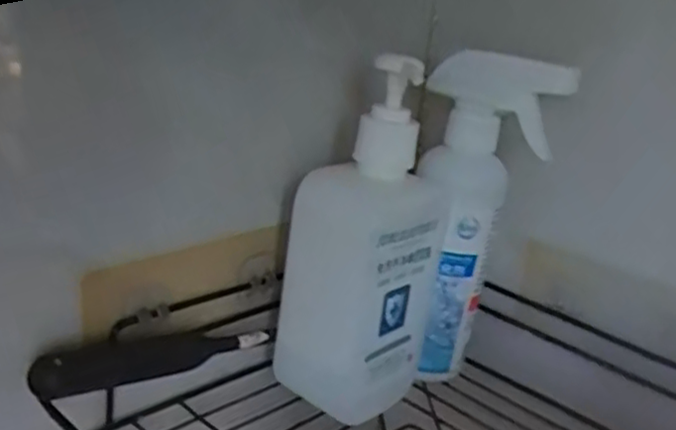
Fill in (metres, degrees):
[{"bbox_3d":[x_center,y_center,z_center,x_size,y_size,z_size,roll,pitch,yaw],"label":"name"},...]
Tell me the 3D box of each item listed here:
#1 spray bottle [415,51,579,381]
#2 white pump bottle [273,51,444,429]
[{"bbox_3d":[0.077,0.005,0.422,0.084,0.193,0.057,16,21,30],"label":"spray bottle"},{"bbox_3d":[0.014,0.016,0.392,0.061,0.184,0.077,18,22,35],"label":"white pump bottle"}]

